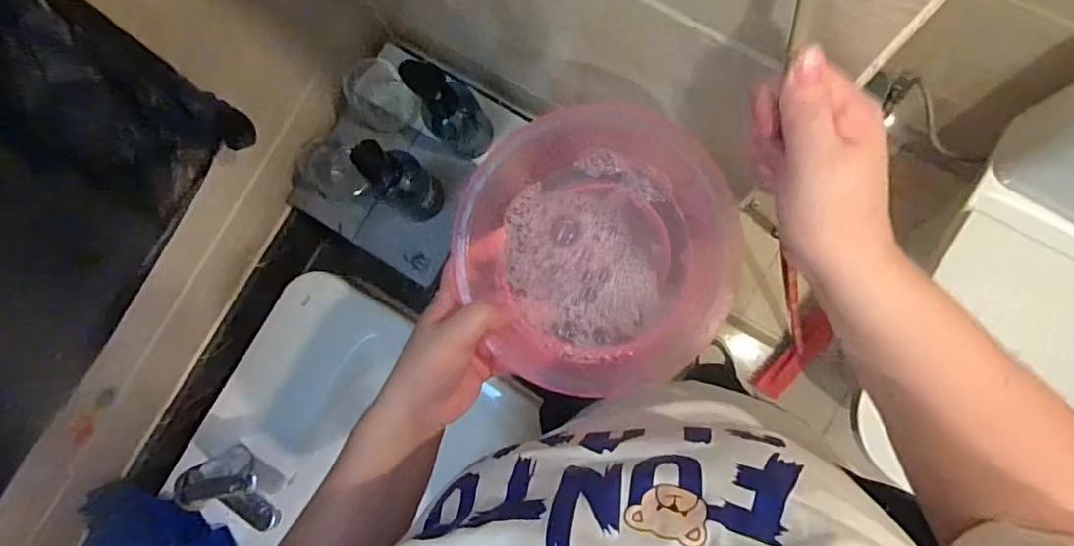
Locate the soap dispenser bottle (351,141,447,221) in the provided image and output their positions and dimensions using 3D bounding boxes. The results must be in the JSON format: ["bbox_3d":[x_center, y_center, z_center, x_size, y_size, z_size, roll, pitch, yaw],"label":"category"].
[{"bbox_3d":[-0.157,-0.107,0.683,0.053,0.162,0.049,5,85,9],"label":"soap dispenser bottle"}]

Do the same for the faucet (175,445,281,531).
[{"bbox_3d":[-0.364,0.266,0.723,0.123,0.118,0.065,12,86,9],"label":"faucet"}]

